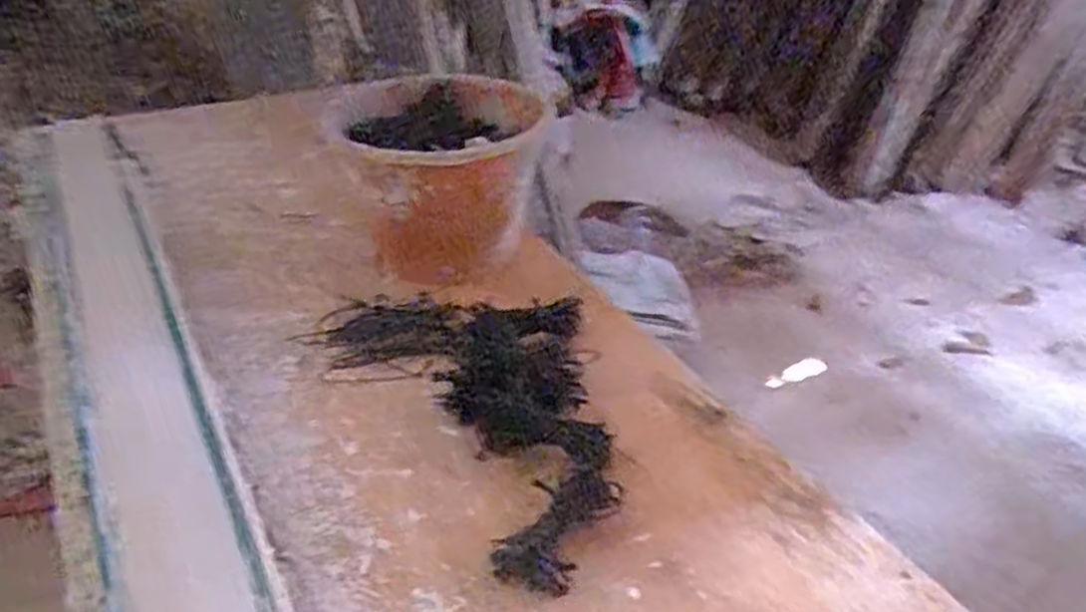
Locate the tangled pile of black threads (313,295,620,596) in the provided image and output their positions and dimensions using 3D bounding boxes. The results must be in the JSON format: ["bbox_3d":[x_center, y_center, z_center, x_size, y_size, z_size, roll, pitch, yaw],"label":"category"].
[{"bbox_3d":[-0.042,0.078,0.820,0.250,0.041,0.447,-21,40,-30],"label":"tangled pile of black threads"}]

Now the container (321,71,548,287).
[{"bbox_3d":[-0.131,-0.170,1.026,0.262,0.185,0.251,-7,34,-13],"label":"container"}]

